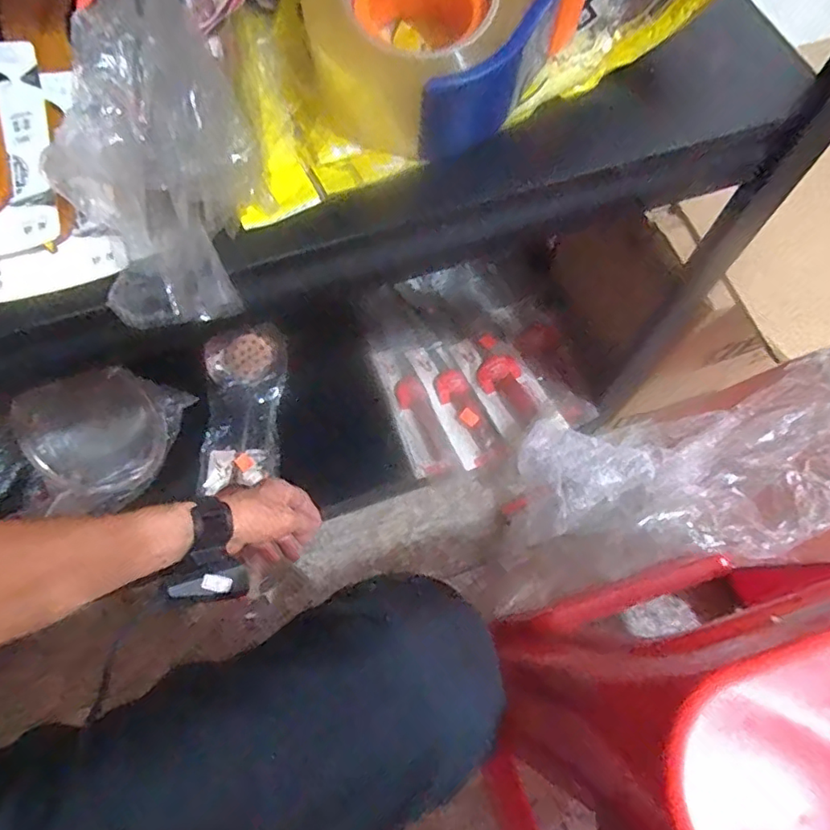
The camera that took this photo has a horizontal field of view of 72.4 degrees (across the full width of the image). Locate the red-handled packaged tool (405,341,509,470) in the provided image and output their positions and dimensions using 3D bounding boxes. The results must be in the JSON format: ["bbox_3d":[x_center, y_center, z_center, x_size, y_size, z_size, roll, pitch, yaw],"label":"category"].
[{"bbox_3d":[0.055,-0.016,0.791,0.063,0.026,0.189,-30,74,5],"label":"red-handled packaged tool"}]

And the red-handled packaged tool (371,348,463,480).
[{"bbox_3d":[-0.003,-0.005,0.791,0.059,0.022,0.193,-22,68,-9],"label":"red-handled packaged tool"}]

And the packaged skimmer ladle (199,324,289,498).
[{"bbox_3d":[-0.234,-0.013,0.772,0.101,0.035,0.225,2,73,1],"label":"packaged skimmer ladle"}]

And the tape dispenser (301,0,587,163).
[{"bbox_3d":[0.016,-0.218,0.314,0.101,0.078,0.143,41,73,16],"label":"tape dispenser"}]

